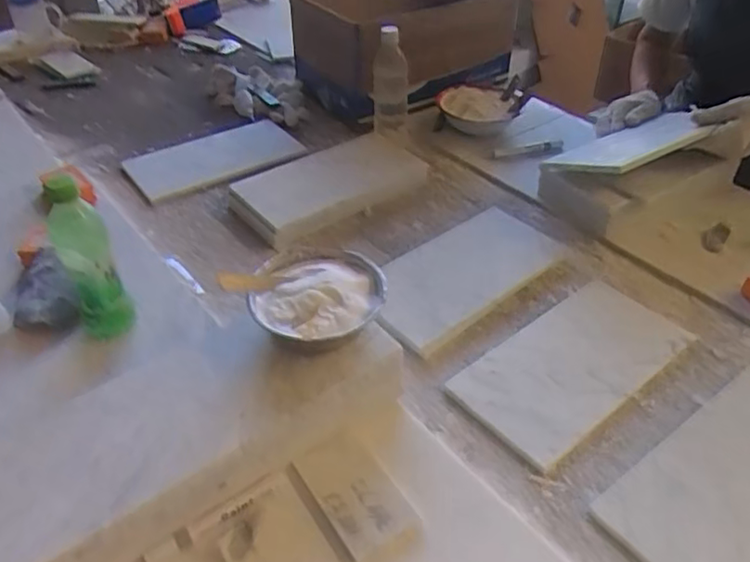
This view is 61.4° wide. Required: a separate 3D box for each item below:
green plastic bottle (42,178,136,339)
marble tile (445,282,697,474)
[{"bbox_3d":[-0.340,-0.017,0.758,0.064,0.221,0.062,-19,46,-23],"label":"green plastic bottle"},{"bbox_3d":[0.241,0.100,0.773,0.290,0.009,0.155,-32,55,-23],"label":"marble tile"}]

